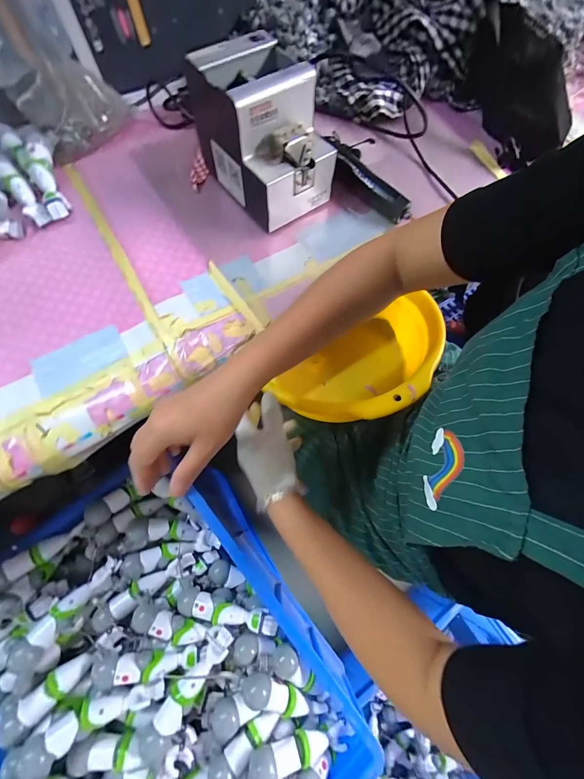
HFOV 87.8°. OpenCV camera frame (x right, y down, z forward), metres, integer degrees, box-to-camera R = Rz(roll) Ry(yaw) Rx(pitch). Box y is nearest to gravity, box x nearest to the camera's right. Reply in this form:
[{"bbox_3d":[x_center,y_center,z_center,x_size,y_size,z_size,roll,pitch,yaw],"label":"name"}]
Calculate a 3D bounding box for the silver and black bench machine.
[{"bbox_3d":[-0.038,-0.360,0.438,0.131,0.155,0.175,-32,71,-14],"label":"silver and black bench machine"}]

